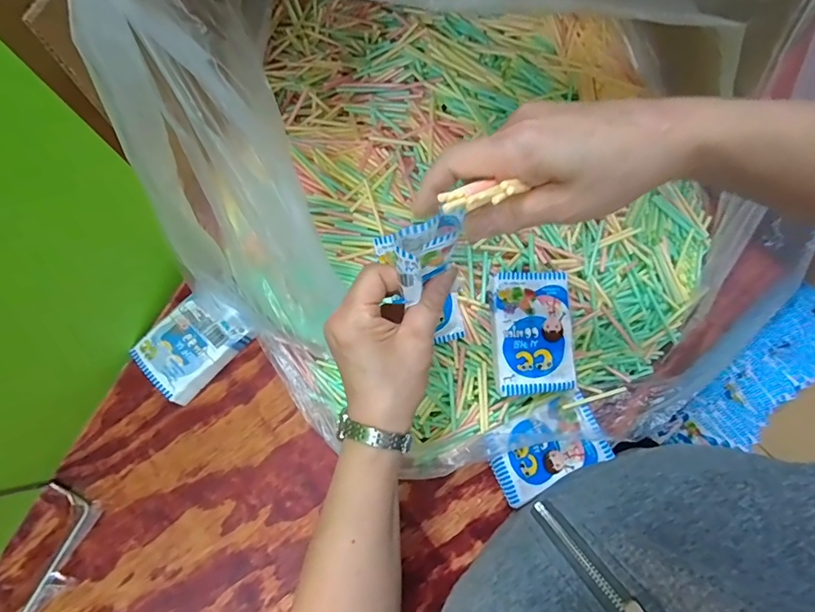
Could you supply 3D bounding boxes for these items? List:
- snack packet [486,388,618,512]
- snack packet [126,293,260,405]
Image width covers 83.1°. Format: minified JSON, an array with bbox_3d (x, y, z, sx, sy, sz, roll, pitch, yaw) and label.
[{"bbox_3d":[0.126,0.127,0.417,0.104,0.023,0.067,-25,77,-6],"label":"snack packet"},{"bbox_3d":[-0.209,0.035,0.455,0.098,0.025,0.074,-43,80,-10],"label":"snack packet"}]

